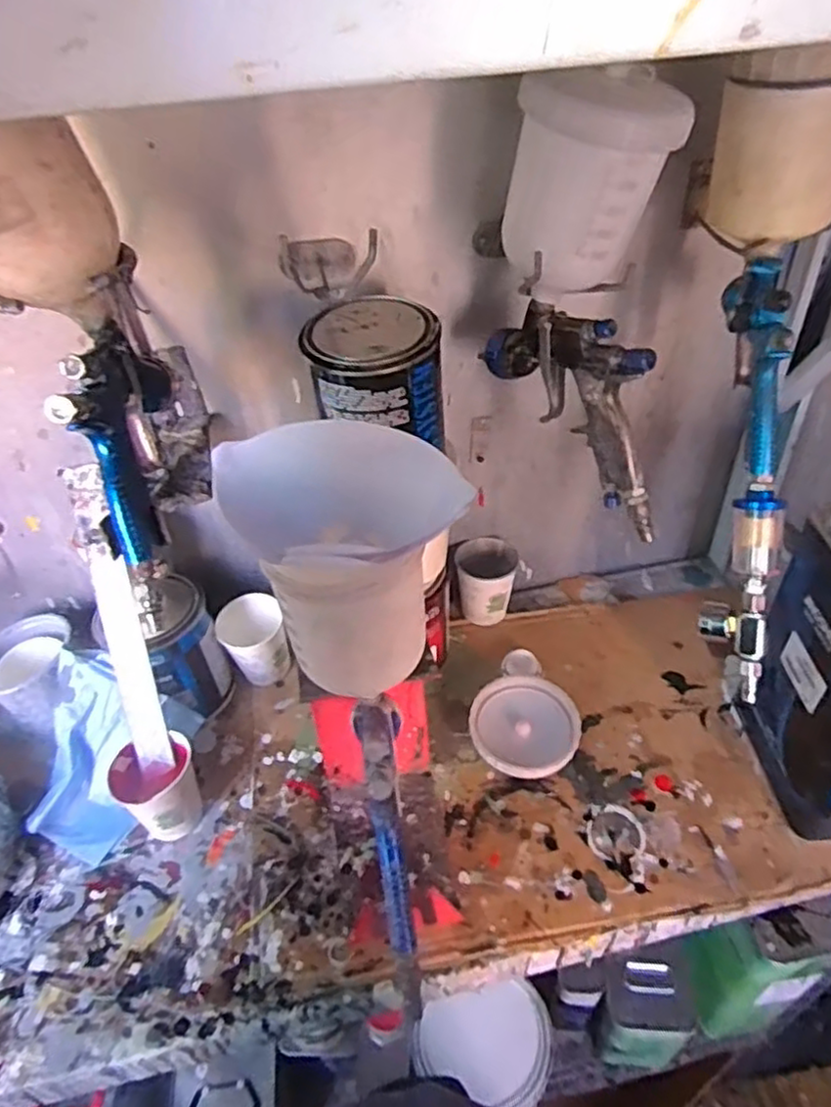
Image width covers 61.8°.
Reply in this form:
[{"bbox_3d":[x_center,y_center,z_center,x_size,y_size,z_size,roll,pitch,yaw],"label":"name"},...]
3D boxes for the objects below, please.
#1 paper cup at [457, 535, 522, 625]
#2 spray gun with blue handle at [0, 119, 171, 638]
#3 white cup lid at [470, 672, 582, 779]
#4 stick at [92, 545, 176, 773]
[{"bbox_3d":[0.085,0.034,0.809,0.068,0.083,0.072,-3,43,3],"label":"paper cup"},{"bbox_3d":[-0.214,-0.113,0.414,0.086,0.249,0.153,-3,43,3],"label":"spray gun with blue handle"},{"bbox_3d":[0.108,0.172,0.691,0.103,0.021,0.099,-3,55,4],"label":"white cup lid"},{"bbox_3d":[-0.256,0.098,0.628,0.031,0.209,0.011,-14,14,-27],"label":"stick"}]

